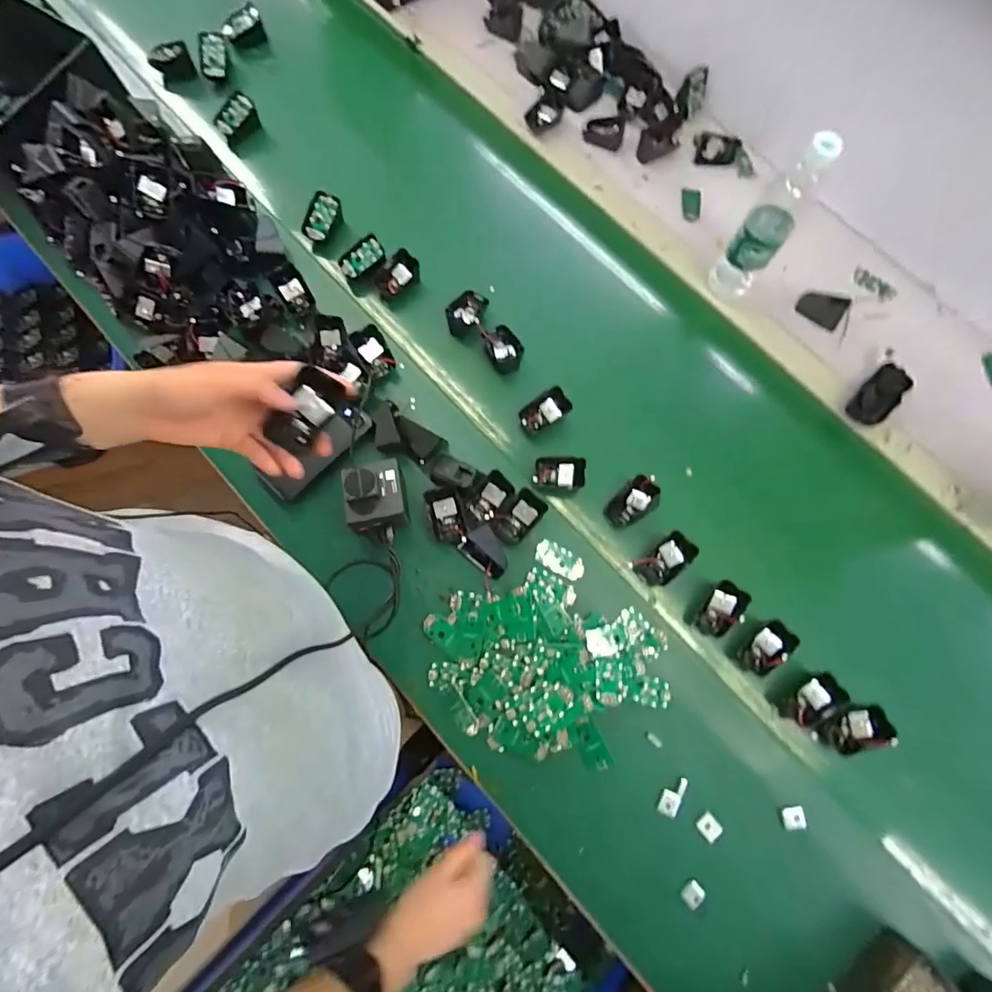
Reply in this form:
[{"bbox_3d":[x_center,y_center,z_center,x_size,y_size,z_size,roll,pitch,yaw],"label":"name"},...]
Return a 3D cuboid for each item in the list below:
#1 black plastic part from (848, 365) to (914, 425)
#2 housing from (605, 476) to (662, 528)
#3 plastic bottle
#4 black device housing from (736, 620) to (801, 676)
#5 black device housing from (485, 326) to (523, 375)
[{"bbox_3d":[0.547,-0.144,0.698,0.050,0.023,0.102,43,77,9],"label":"black plastic part"},{"bbox_3d":[0.181,0.010,0.648,0.068,0.044,0.048,-38,78,-12],"label":"housing"},{"bbox_3d":[0.359,-0.354,0.654,0.062,0.231,0.051,31,76,6],"label":"plastic bottle"},{"bbox_3d":[0.333,0.186,0.601,0.032,0.053,0.060,43,77,8],"label":"black device housing"},{"bbox_3d":[0.011,-0.210,0.695,0.046,0.032,0.065,-15,76,-7],"label":"black device housing"}]

